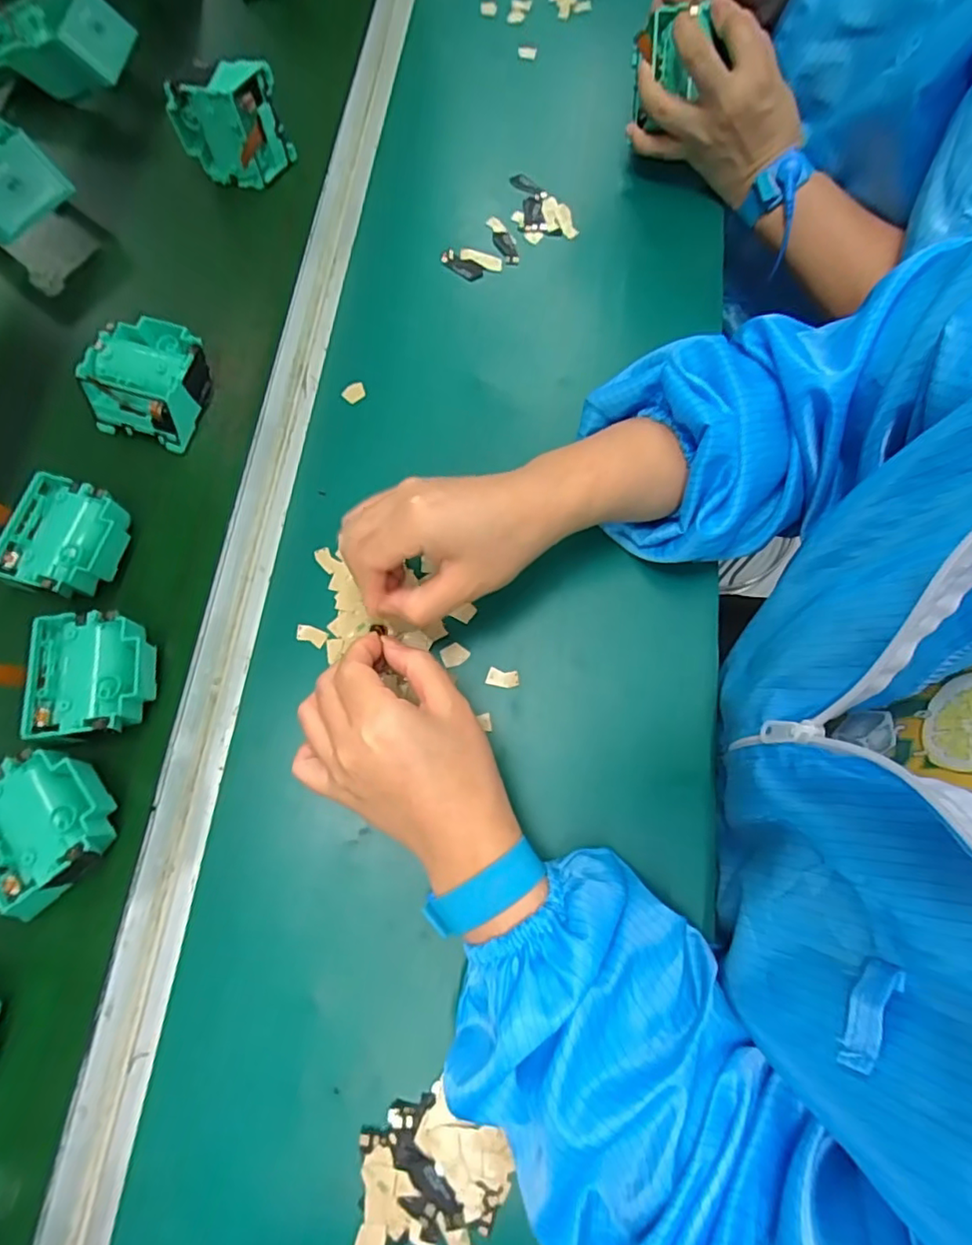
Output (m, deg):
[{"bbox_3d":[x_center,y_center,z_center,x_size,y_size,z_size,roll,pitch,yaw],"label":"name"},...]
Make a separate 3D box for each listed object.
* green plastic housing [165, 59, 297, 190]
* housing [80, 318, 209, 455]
[{"bbox_3d":[-0.205,-0.396,0.478,0.080,0.081,0.037,13,74,5],"label":"green plastic housing"},{"bbox_3d":[-0.242,-0.174,0.434,0.075,0.045,0.076,17,74,6],"label":"housing"}]

